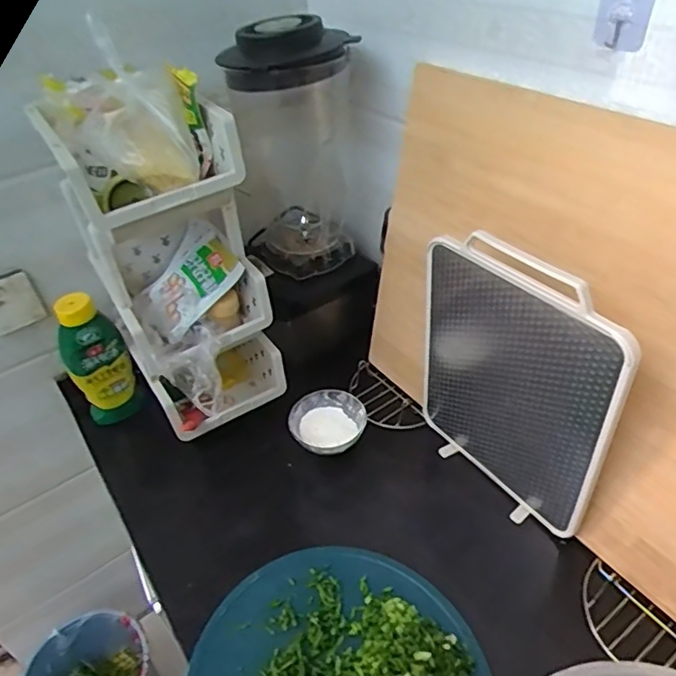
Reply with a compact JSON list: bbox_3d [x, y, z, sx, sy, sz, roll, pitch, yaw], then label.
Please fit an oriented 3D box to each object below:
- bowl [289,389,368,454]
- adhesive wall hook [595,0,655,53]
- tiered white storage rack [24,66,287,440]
[{"bbox_3d":[-0.015,0.144,0.906,0.114,0.052,0.122,-3,39,3],"label":"bowl"},{"bbox_3d":[0.277,-0.311,0.546,0.009,0.055,0.050,-24,43,-21],"label":"adhesive wall hook"},{"bbox_3d":[-0.237,-0.098,0.836,0.195,0.511,0.301,-26,44,-24],"label":"tiered white storage rack"}]

